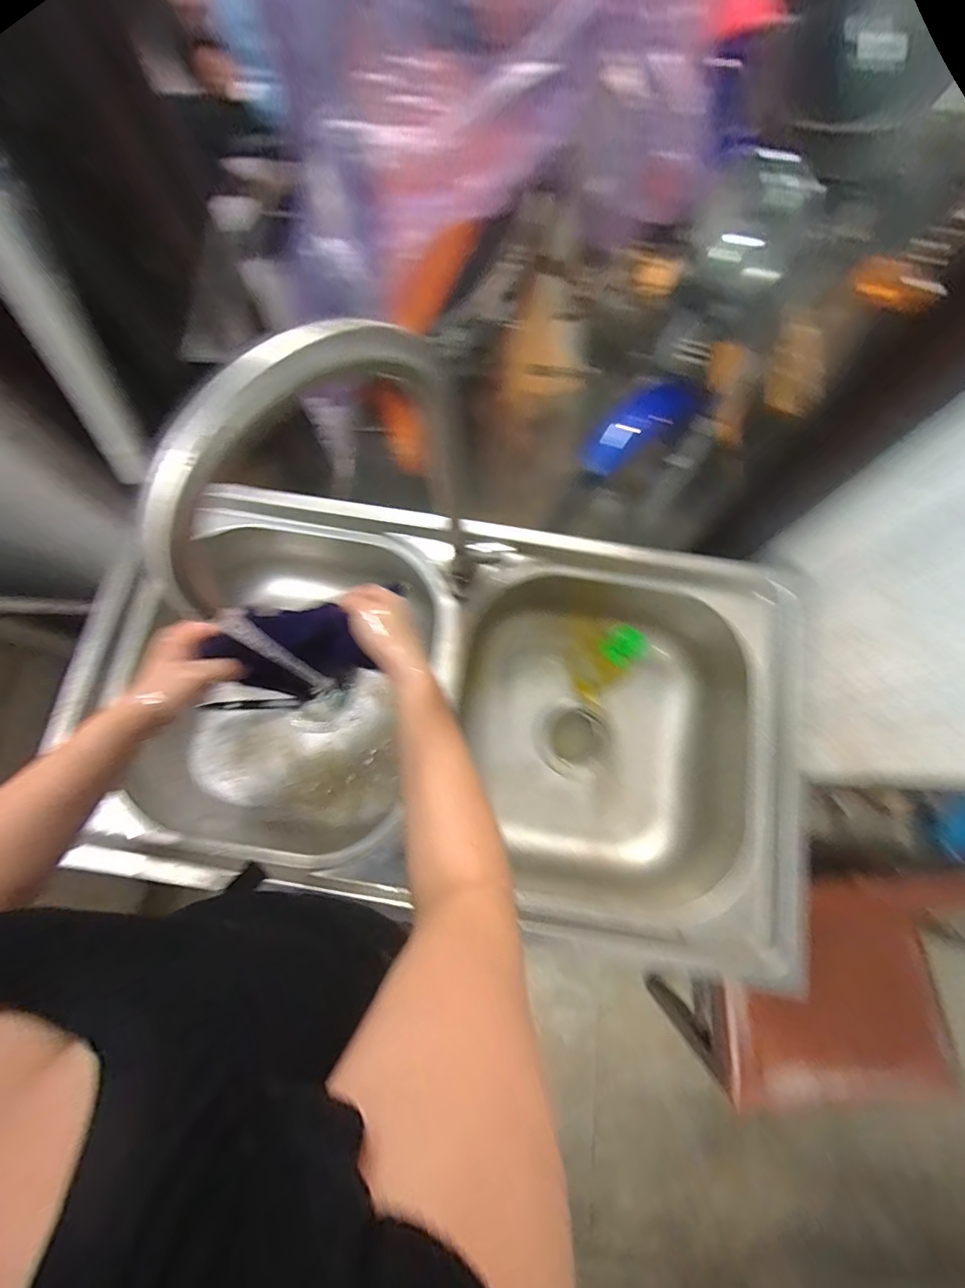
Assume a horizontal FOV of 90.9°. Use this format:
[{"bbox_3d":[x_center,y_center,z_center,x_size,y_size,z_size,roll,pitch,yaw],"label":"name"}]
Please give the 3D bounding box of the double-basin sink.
[{"bbox_3d":[-0.017,0.083,0.583,0.706,0.189,0.412,10,75,1],"label":"double-basin sink"}]

